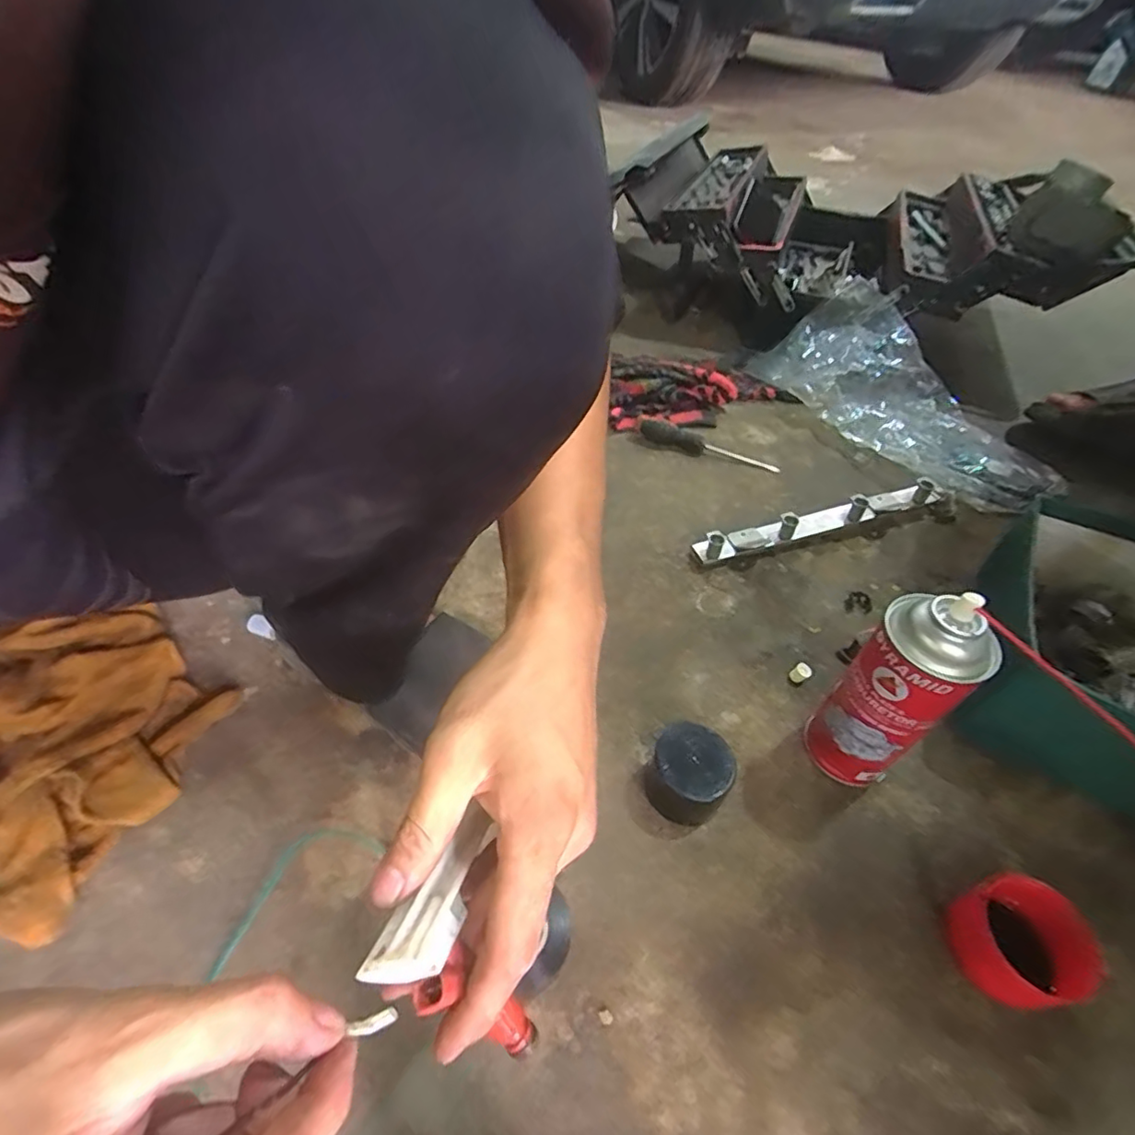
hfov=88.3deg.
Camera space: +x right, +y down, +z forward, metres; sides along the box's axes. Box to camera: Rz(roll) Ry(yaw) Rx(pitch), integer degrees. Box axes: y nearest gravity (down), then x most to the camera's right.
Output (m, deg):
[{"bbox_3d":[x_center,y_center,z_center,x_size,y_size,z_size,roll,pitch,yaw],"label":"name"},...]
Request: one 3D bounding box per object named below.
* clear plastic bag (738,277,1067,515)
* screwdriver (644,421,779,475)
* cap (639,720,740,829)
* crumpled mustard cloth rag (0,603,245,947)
[{"bbox_3d":[0.456,-0.249,0.805,0.228,0.100,0.438,-15,51,-17],"label":"clear plastic bag"},{"bbox_3d":[0.182,-0.154,0.756,0.178,0.025,0.029,19,49,13],"label":"screwdriver"},{"bbox_3d":[0.091,0.154,0.437,0.061,0.051,0.057,2,48,-2],"label":"cap"},{"bbox_3d":[-0.365,0.117,0.431,0.231,0.058,0.181,31,53,22],"label":"crumpled mustard cloth rag"}]

